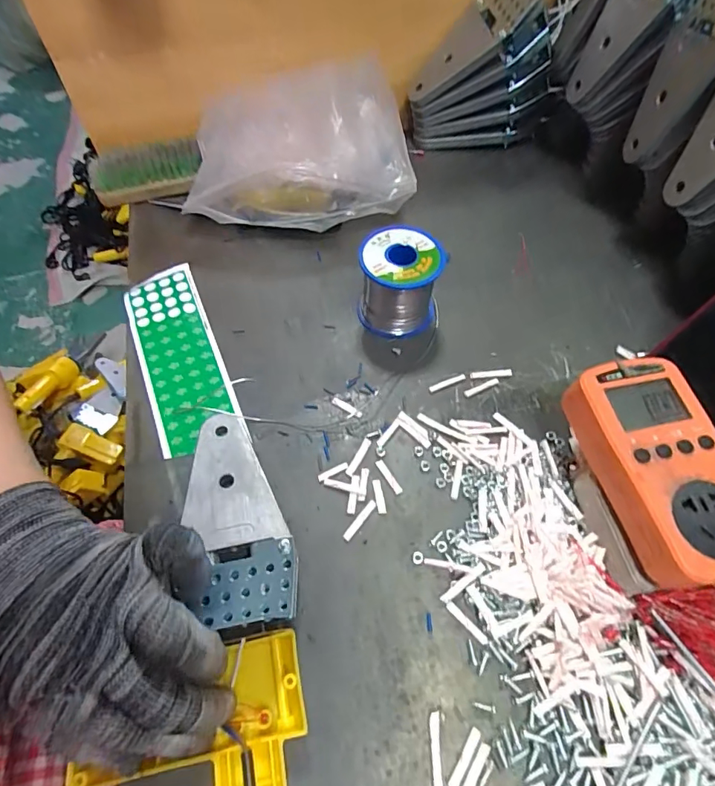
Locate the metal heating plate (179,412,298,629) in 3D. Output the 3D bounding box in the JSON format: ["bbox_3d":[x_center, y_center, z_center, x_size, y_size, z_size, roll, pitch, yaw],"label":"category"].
[{"bbox_3d":[-0.076,0.073,0.287,0.053,0.007,0.131,-18,59,-10],"label":"metal heating plate"}]

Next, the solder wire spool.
[{"bbox_3d":[0.034,-0.091,0.384,0.066,0.063,0.067,4,59,1],"label":"solder wire spool"}]

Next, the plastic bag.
[{"bbox_3d":[-0.059,-0.228,0.446,0.202,0.092,0.145,-9,60,-7],"label":"plastic bag"}]

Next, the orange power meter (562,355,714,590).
[{"bbox_3d":[0.177,0.041,0.270,0.068,0.031,0.125,-11,60,-8],"label":"orange power meter"}]

